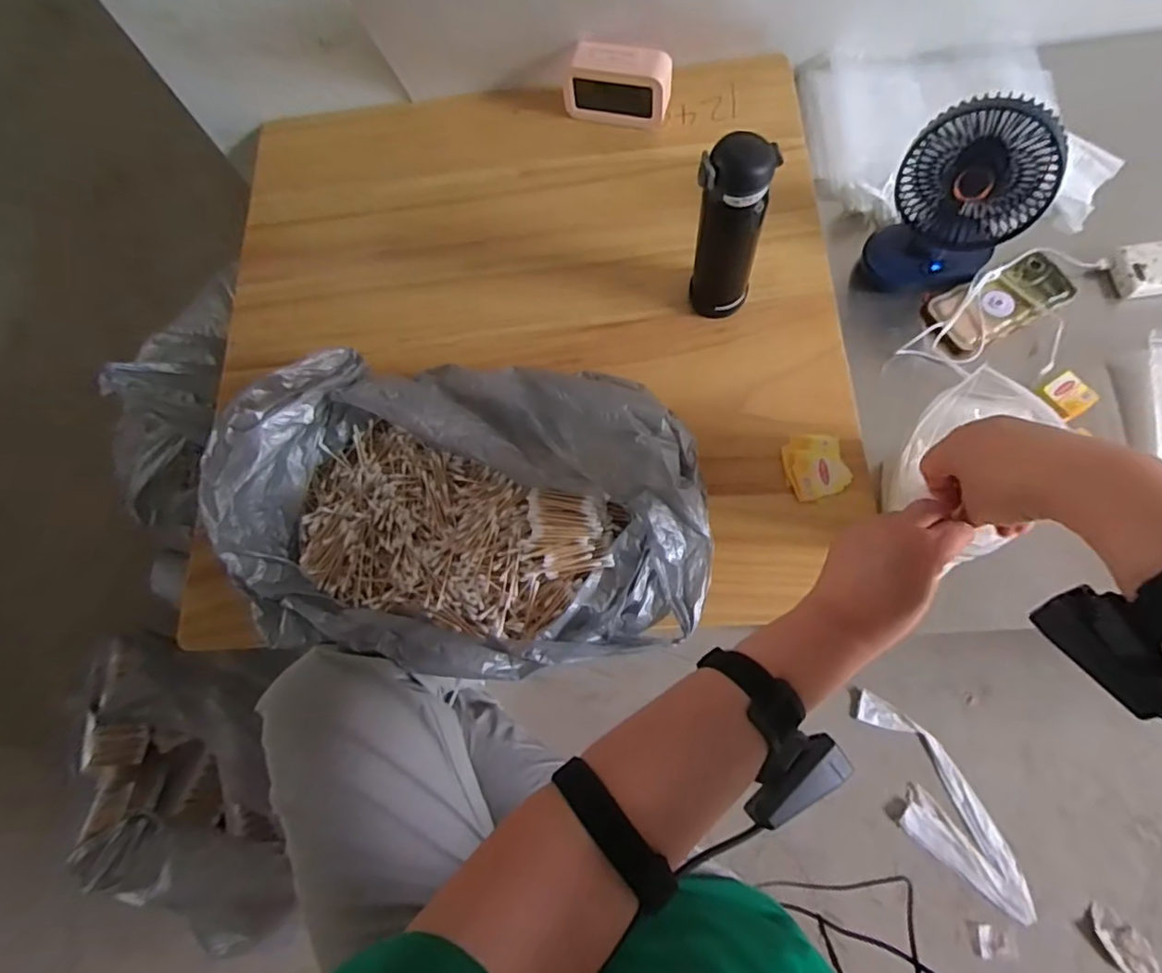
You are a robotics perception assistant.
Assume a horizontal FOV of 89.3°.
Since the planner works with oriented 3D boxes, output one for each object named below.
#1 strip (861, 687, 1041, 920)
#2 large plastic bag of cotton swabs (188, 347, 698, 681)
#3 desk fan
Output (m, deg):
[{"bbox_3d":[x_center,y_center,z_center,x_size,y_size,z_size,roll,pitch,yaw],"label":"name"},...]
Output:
[{"bbox_3d":[0.577,0.513,0.958,0.119,0.021,0.361,-27,71,-1],"label":"strip"},{"bbox_3d":[-0.123,0.015,0.596,0.486,0.082,0.313,2,73,9],"label":"large plastic bag of cotton swabs"},{"bbox_3d":[0.417,-0.313,0.661,0.147,0.200,0.093,0,72,8],"label":"desk fan"}]

